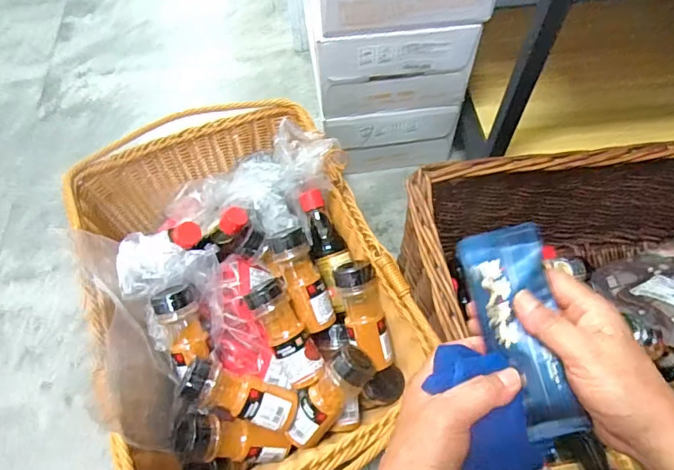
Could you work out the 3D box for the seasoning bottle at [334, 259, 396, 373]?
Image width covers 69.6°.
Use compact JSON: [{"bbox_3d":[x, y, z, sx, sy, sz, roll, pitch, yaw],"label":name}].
[{"bbox_3d":[0.032,0.097,0.586,0.049,0.060,0.128,-17,89,-8],"label":"seasoning bottle"}]

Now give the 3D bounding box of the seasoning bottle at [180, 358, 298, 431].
[{"bbox_3d":[-0.107,0.179,0.540,0.126,0.042,0.048,24,61,-15],"label":"seasoning bottle"}]

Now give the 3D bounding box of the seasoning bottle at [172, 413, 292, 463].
[{"bbox_3d":[-0.115,0.232,0.544,0.128,0.051,0.050,20,58,-26],"label":"seasoning bottle"}]

